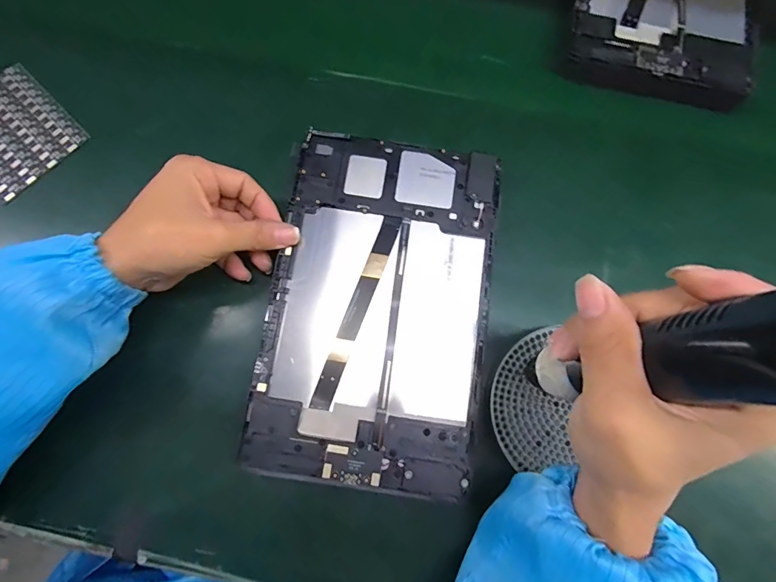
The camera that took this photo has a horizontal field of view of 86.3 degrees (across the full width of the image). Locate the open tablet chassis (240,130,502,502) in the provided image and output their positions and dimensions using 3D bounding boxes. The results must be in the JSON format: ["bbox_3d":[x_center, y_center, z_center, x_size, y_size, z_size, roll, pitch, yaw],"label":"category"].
[{"bbox_3d":[-0.006,0.008,0.288,0.146,0.012,0.234,9,77,2],"label":"open tablet chassis"}]

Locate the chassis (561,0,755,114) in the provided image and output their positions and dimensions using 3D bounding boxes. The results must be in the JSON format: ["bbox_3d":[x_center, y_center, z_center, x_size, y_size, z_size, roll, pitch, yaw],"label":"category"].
[{"bbox_3d":[0.246,-0.284,0.375,0.149,0.025,0.245,10,77,2],"label":"chassis"}]

